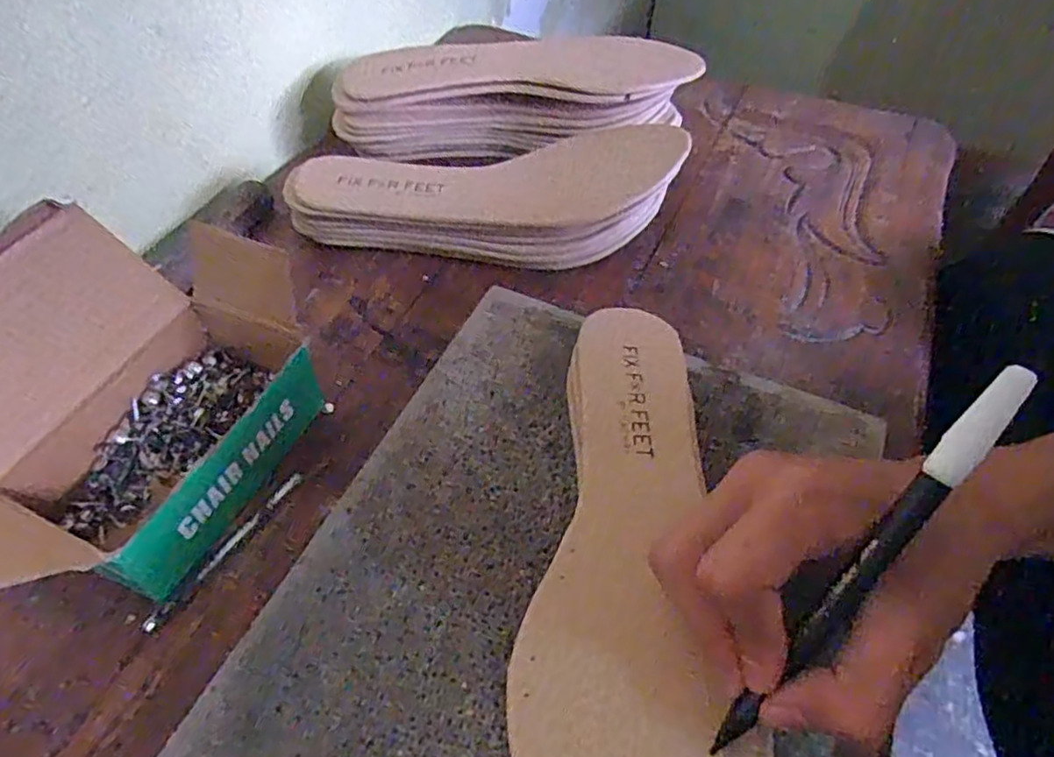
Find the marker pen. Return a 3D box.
[{"bbox_3d":[0.101,0.060,0.196,0.010,0.012,0.147,37,104,25],"label":"marker pen"}]

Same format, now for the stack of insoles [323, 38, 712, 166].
[{"bbox_3d":[-0.009,-0.195,0.466,0.237,0.075,0.082,7,52,4],"label":"stack of insoles"}]

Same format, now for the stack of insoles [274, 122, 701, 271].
[{"bbox_3d":[-0.025,-0.117,0.407,0.235,0.064,0.078,4,52,2],"label":"stack of insoles"}]

